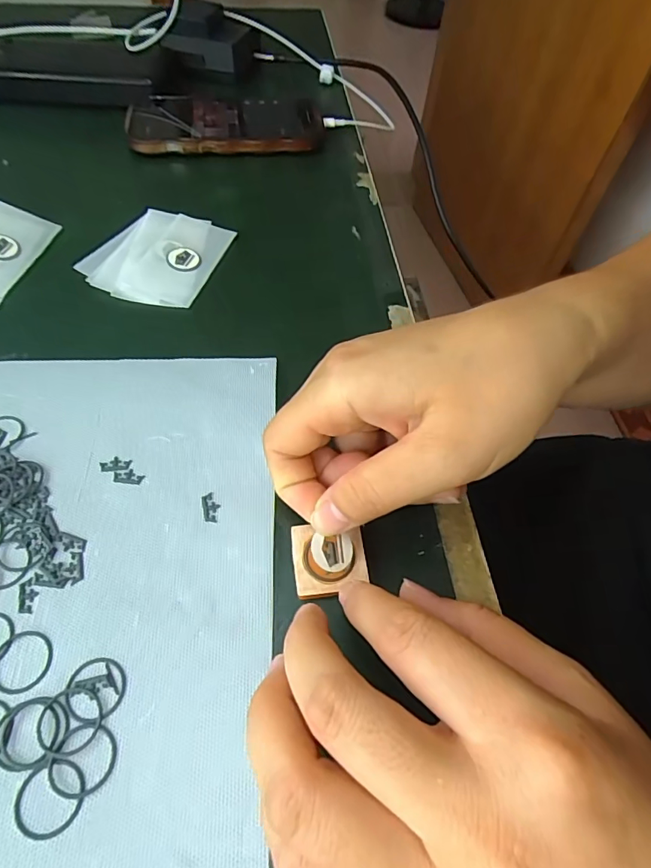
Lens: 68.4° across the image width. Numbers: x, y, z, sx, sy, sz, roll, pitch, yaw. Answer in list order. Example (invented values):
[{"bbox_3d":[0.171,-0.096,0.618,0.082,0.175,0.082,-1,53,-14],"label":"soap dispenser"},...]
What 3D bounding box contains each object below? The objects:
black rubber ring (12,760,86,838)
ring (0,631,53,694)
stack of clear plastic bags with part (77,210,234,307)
[{"bbox_3d":[-0.088,0.115,0.151,0.021,0.004,0.020,2,56,-3],"label":"black rubber ring"},{"bbox_3d":[-0.110,0.081,0.172,0.021,0.004,0.020,2,56,-3],"label":"ring"},{"bbox_3d":[-0.104,-0.111,0.299,0.074,0.011,0.080,19,57,8],"label":"stack of clear plastic bags with part"}]

